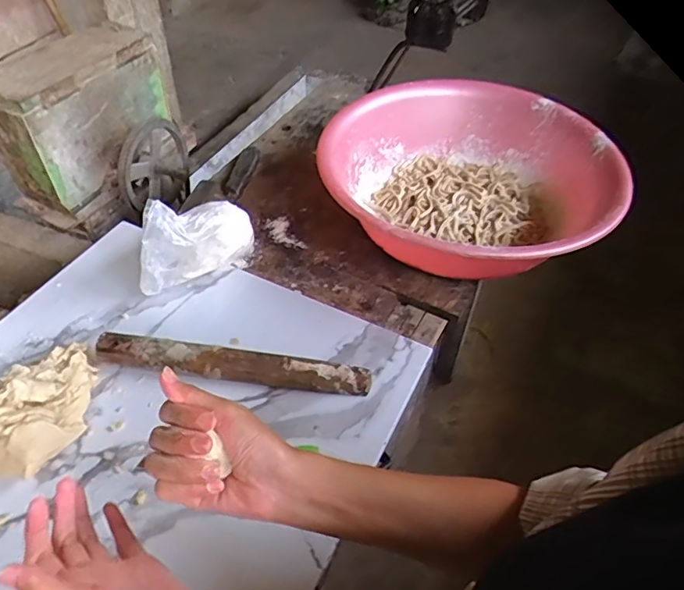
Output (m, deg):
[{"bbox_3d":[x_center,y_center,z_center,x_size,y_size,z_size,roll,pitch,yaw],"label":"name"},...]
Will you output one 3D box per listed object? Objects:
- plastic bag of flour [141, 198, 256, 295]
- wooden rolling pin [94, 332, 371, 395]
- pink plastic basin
[{"bbox_3d":[-0.191,-0.074,0.672,0.069,0.121,0.170,34,54,26],"label":"plastic bag of flour"},{"bbox_3d":[-0.121,0.080,0.587,0.301,0.035,0.032,5,47,2],"label":"wooden rolling pin"},{"bbox_3d":[0.182,-0.157,0.760,0.388,0.137,0.400,2,47,-2],"label":"pink plastic basin"}]

